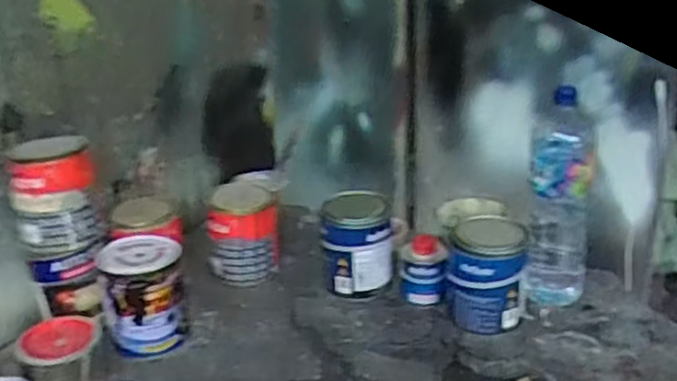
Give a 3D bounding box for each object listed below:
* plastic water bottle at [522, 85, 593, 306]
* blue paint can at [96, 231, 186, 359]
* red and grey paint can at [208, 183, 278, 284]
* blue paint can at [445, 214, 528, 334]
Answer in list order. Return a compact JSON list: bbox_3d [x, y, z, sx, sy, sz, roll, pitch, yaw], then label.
[{"bbox_3d":[0.303,0.029,0.972,0.084,0.305,0.089,4,23,16],"label":"plastic water bottle"},{"bbox_3d":[-0.265,0.144,0.968,0.108,0.141,0.103,-10,23,-18],"label":"blue paint can"},{"bbox_3d":[-0.148,0.070,1.131,0.110,0.145,0.103,-5,22,-7],"label":"red and grey paint can"},{"bbox_3d":[0.204,0.118,0.987,0.105,0.140,0.109,0,22,7],"label":"blue paint can"}]

